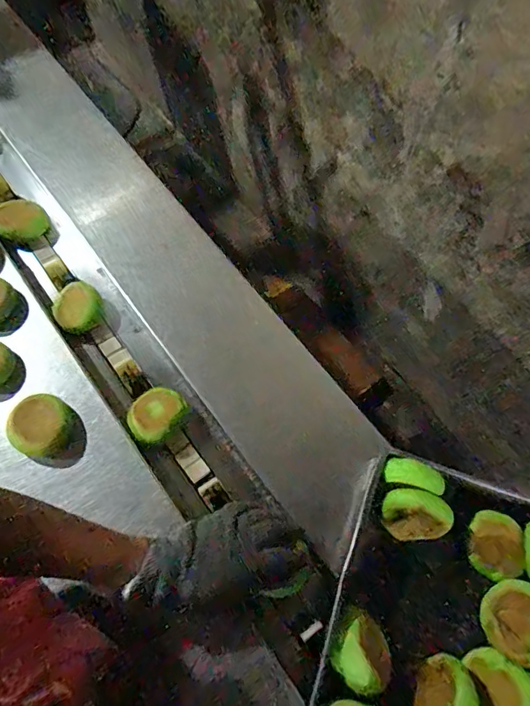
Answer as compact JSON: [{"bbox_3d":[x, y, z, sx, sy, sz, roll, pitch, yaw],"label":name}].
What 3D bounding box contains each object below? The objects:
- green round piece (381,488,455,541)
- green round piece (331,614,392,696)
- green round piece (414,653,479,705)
[{"bbox_3d":[0.179,0.190,0.527,0.075,0.065,0.028,-9,25,14],"label":"green round piece"},{"bbox_3d":[0.106,0.322,0.474,0.060,0.031,0.062,0,70,0],"label":"green round piece"},{"bbox_3d":[0.182,0.350,0.450,0.046,0.051,0.074,21,71,7],"label":"green round piece"}]

